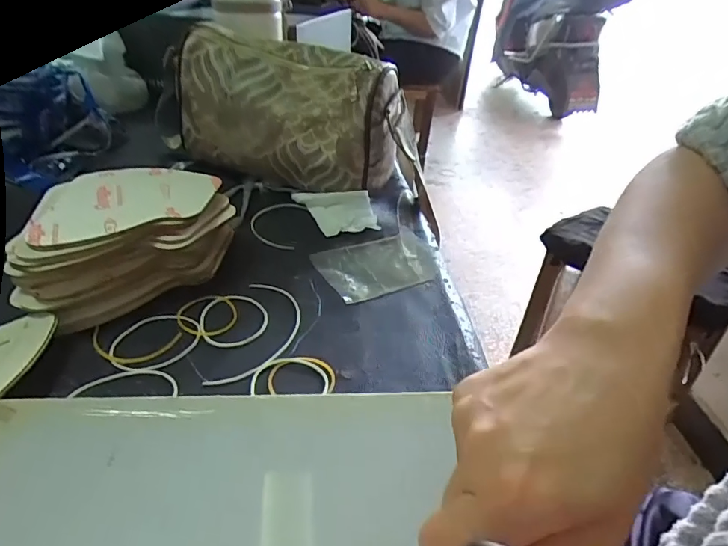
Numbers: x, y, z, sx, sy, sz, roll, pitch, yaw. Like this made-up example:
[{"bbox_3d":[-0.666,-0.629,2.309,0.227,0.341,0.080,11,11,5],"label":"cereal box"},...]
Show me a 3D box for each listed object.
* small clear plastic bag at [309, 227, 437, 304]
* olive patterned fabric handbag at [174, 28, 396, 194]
[{"bbox_3d":[0.014,-0.011,0.450,0.106,0.014,0.076,-16,41,-28],"label":"small clear plastic bag"},{"bbox_3d":[-0.080,-0.155,0.522,0.233,0.153,0.078,14,36,11],"label":"olive patterned fabric handbag"}]

